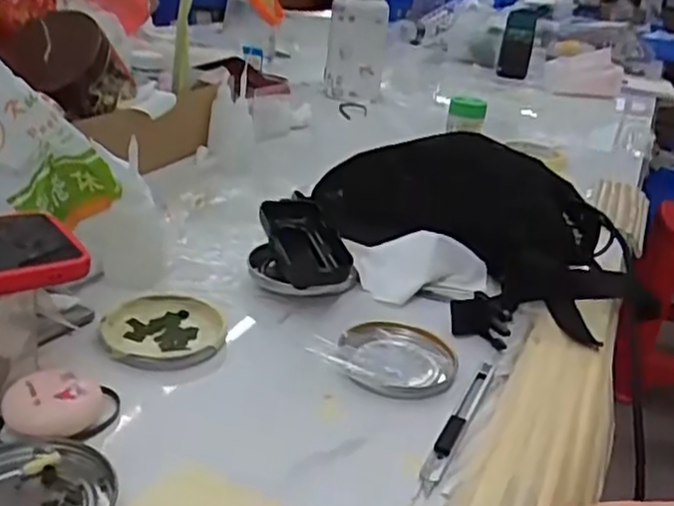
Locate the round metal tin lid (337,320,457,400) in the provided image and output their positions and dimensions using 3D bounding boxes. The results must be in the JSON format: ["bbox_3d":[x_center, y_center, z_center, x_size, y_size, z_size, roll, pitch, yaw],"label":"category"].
[{"bbox_3d":[0.040,0.066,0.478,0.078,0.016,0.083,5,24,-5],"label":"round metal tin lid"}]

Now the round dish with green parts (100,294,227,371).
[{"bbox_3d":[-0.116,0.052,0.477,0.079,0.010,0.078,3,24,-9],"label":"round dish with green parts"}]

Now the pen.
[{"bbox_3d":[0.074,0.101,0.429,0.011,0.012,0.136,17,26,20],"label":"pen"}]

